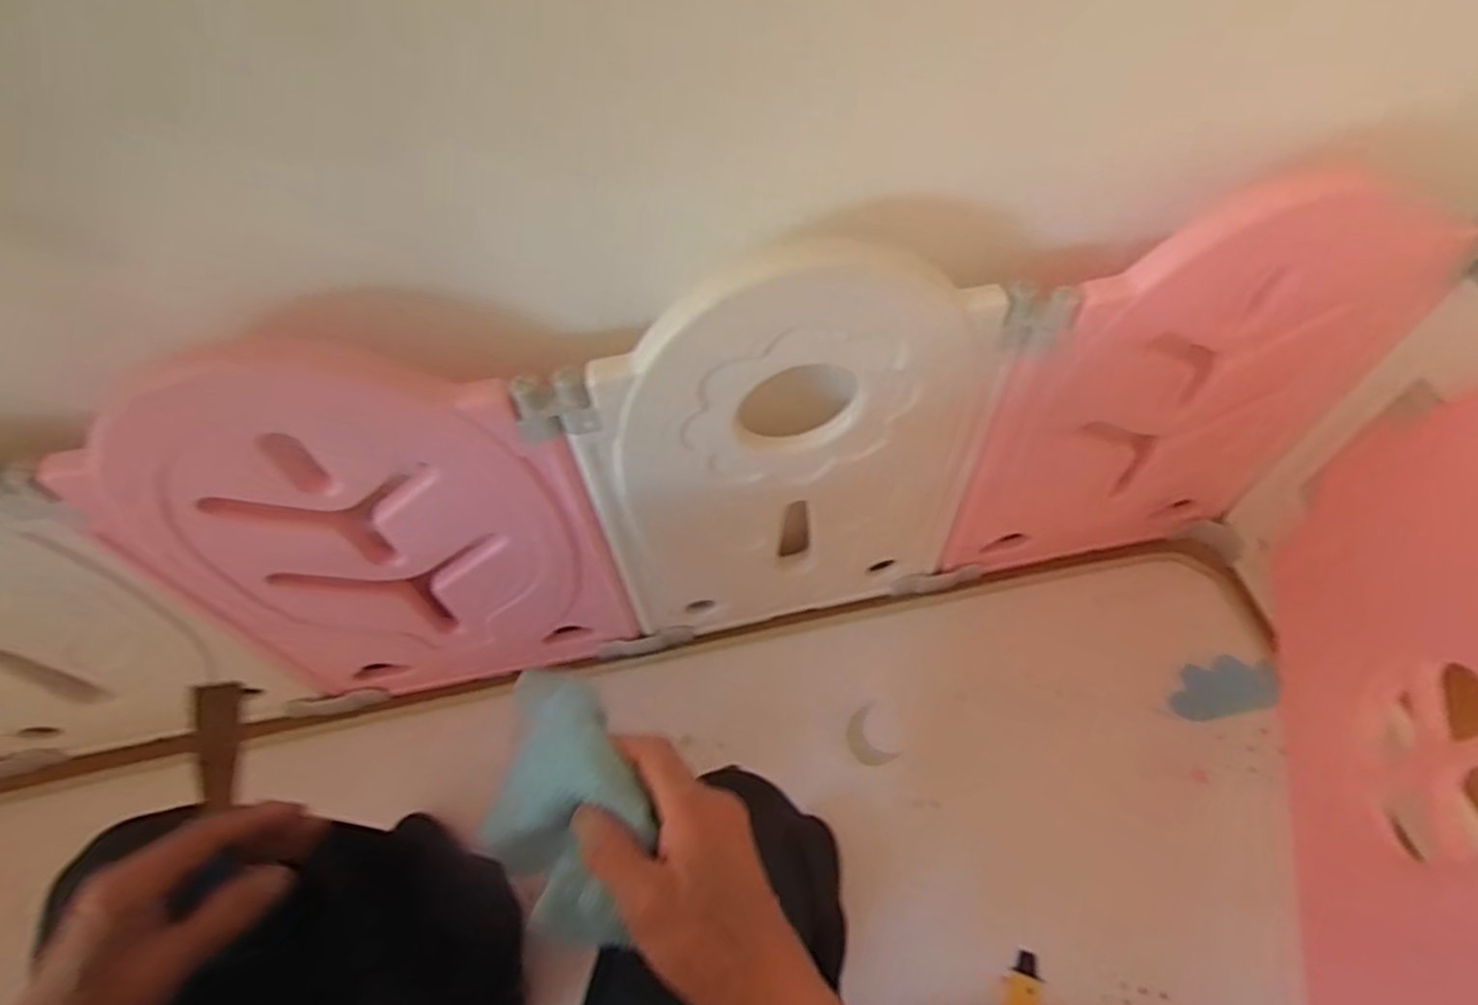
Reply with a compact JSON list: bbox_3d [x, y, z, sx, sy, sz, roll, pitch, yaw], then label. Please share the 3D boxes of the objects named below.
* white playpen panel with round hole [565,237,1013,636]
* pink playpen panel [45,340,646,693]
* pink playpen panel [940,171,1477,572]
[{"bbox_3d":[0.058,-0.012,0.803,0.388,0.603,0.030,-13,57,-5],"label":"white playpen panel with round hole"},{"bbox_3d":[-0.338,0.063,0.766,0.406,0.569,0.044,-10,56,-4],"label":"pink playpen panel"},{"bbox_3d":[0.456,-0.090,0.805,0.404,0.546,0.035,-11,56,-4],"label":"pink playpen panel"}]

